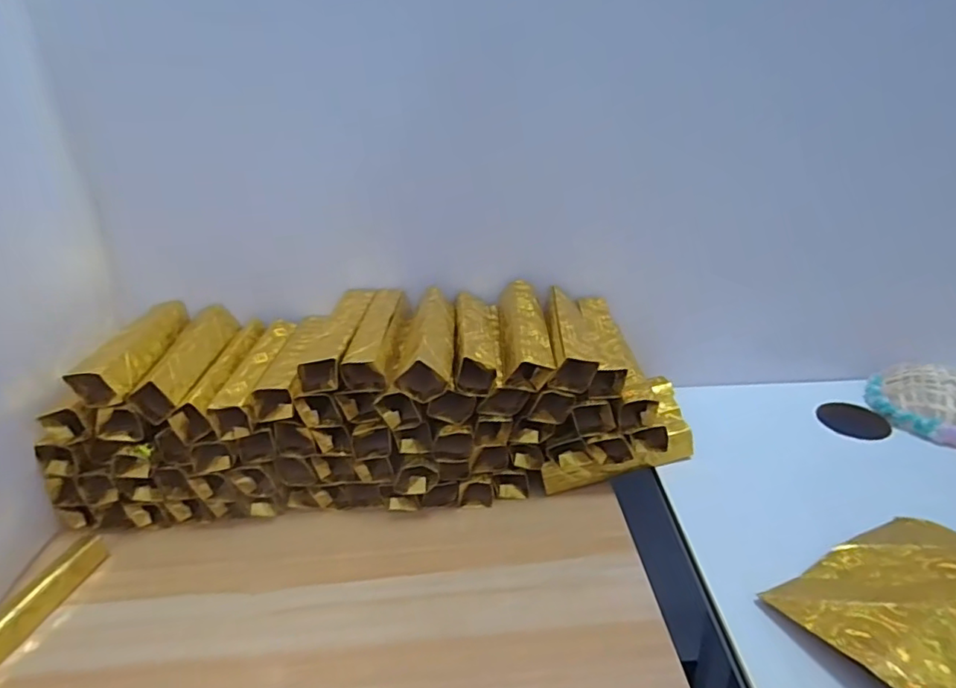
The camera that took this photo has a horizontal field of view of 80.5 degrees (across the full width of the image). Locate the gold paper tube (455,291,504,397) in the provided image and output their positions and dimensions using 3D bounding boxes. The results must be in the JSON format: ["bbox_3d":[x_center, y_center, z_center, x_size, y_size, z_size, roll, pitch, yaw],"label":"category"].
[{"bbox_3d":[0.000,-0.005,0.471,0.036,0.034,0.124,-4,29,1],"label":"gold paper tube"}]

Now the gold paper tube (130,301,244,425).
[{"bbox_3d":[-0.240,0.010,0.472,0.034,0.033,0.136,36,22,-19],"label":"gold paper tube"}]

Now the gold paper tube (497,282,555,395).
[{"bbox_3d":[0.038,-0.012,0.474,0.037,0.035,0.136,-4,29,1],"label":"gold paper tube"}]

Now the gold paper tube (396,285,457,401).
[{"bbox_3d":[-0.039,-0.003,0.457,0.038,0.036,0.128,-4,29,2],"label":"gold paper tube"}]

